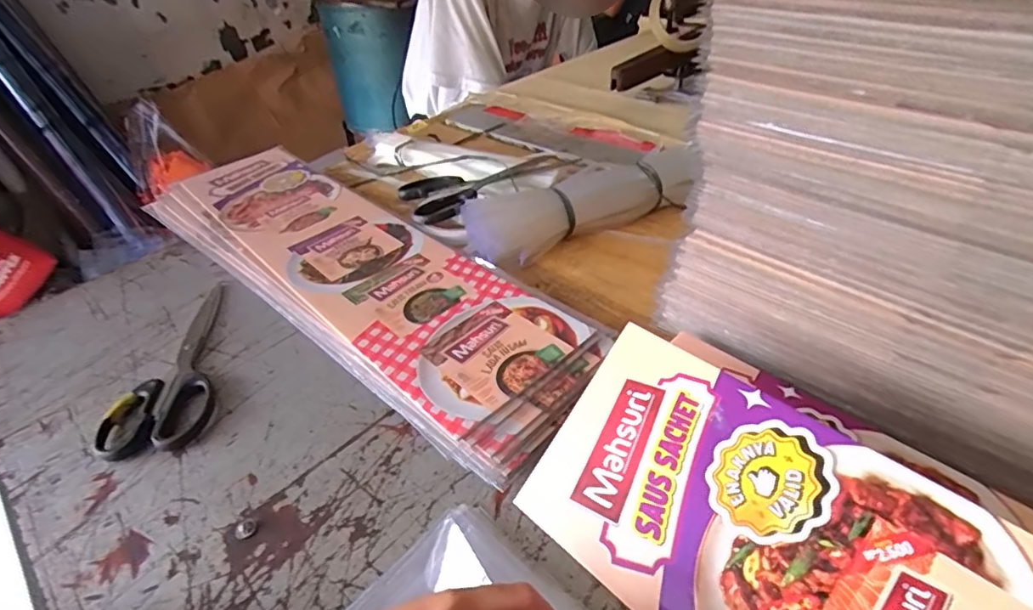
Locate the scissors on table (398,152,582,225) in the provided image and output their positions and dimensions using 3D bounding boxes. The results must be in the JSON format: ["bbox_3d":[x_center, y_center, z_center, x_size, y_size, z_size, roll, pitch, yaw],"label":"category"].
[{"bbox_3d":[-0.025,-0.124,0.576,0.179,0.019,0.099,-15,39,-11],"label":"scissors on table"}]

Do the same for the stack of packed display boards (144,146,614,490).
[{"bbox_3d":[-0.155,-0.036,0.510,0.570,0.030,0.156,26,48,34],"label":"stack of packed display boards"}]

